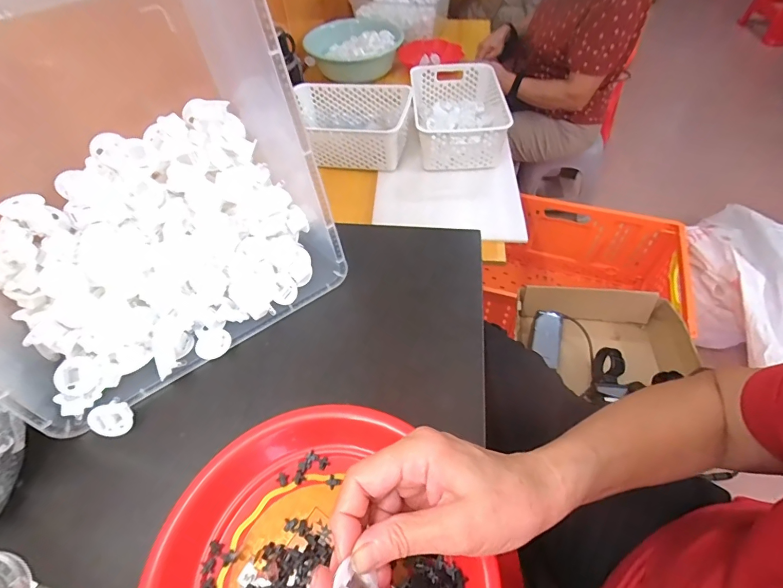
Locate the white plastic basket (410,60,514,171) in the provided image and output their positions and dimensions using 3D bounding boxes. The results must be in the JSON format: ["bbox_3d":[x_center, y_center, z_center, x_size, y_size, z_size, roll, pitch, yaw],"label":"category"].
[{"bbox_3d":[0.160,-0.432,0.993,0.208,0.113,0.308,-2,53,1],"label":"white plastic basket"}]

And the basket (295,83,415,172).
[{"bbox_3d":[-0.110,-0.406,0.982,0.302,0.105,0.201,10,54,9],"label":"basket"}]

